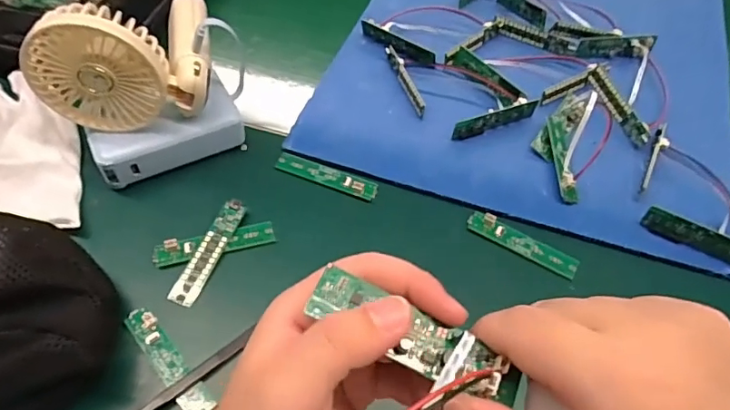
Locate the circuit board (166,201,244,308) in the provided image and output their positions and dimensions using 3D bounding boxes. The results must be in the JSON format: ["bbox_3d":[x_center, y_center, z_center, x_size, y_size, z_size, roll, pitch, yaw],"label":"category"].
[{"bbox_3d":[-0.111,0.033,0.373,0.017,0.004,0.083,27,64,-3],"label":"circuit board"}]

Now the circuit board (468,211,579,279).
[{"bbox_3d":[0.118,0.028,0.390,0.084,0.006,0.018,27,59,13],"label":"circuit board"}]

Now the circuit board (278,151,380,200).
[{"bbox_3d":[-0.031,-0.024,0.418,0.085,0.006,0.017,20,58,9],"label":"circuit board"}]

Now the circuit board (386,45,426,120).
[{"bbox_3d":[0.037,-0.113,0.470,0.008,0.014,0.082,-14,59,-13],"label":"circuit board"}]

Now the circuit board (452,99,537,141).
[{"bbox_3d":[0.113,-0.074,0.447,0.083,0.017,0.009,-18,60,-15],"label":"circuit board"}]

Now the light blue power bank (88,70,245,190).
[{"bbox_3d":[-0.154,-0.055,0.409,0.113,0.039,0.047,-25,62,-19],"label":"light blue power bank"}]

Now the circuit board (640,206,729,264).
[{"bbox_3d":[0.248,0.025,0.385,0.080,0.020,0.005,27,36,17],"label":"circuit board"}]

